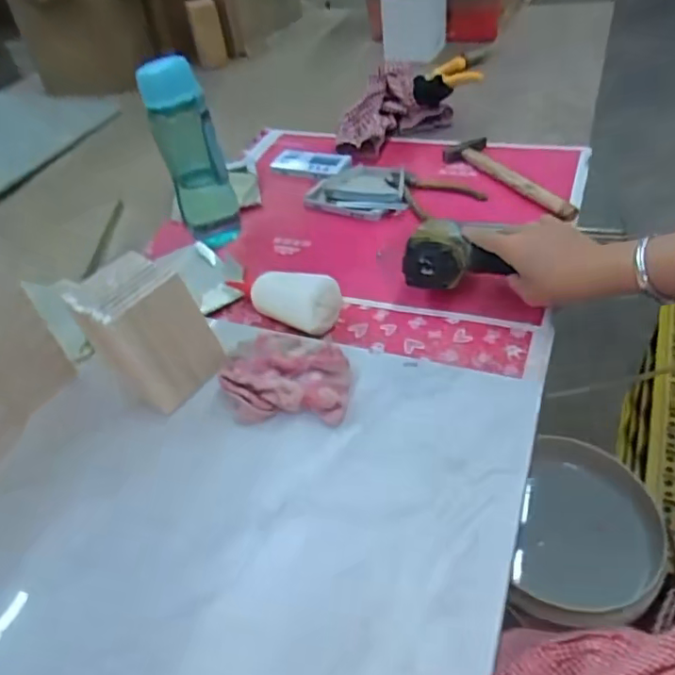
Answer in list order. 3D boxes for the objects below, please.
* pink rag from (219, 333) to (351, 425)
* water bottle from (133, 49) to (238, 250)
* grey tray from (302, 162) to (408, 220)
[{"bbox_3d":[-0.050,0.035,0.555,0.121,0.031,0.107,-2,43,7],"label":"pink rag"},{"bbox_3d":[-0.186,-0.234,0.730,0.077,0.237,0.071,-15,43,-8],"label":"water bottle"},{"bbox_3d":[0.034,-0.218,0.834,0.146,0.017,0.133,10,46,18],"label":"grey tray"}]

